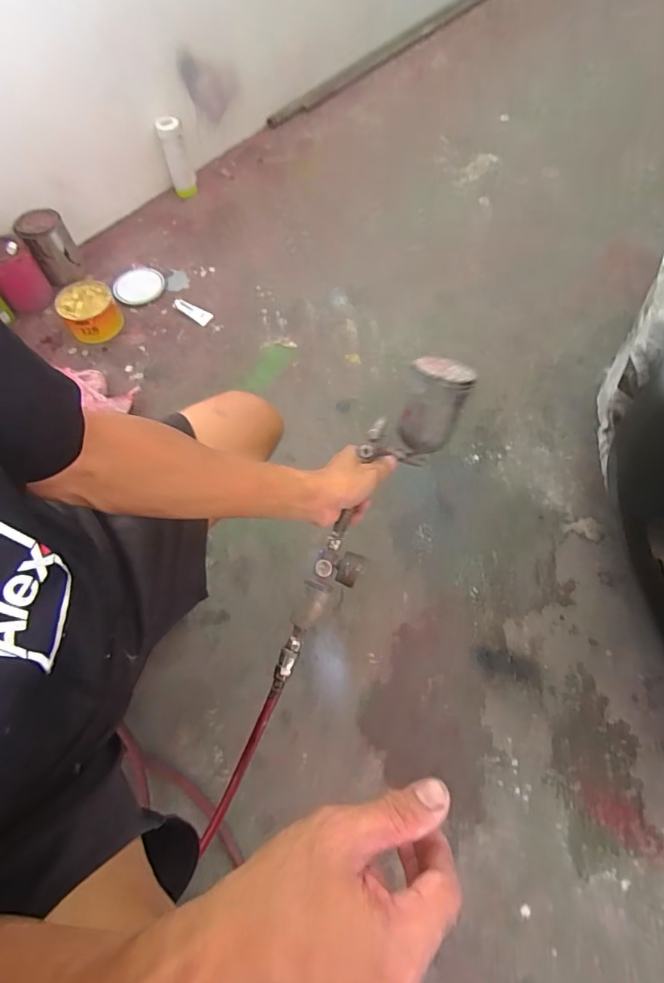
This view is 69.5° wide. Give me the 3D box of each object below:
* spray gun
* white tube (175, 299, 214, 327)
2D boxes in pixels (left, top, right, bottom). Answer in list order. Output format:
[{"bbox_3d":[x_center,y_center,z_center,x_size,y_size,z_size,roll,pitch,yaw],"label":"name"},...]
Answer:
[{"bbox_3d":[0.041,0.041,0.605,0.084,0.101,0.441,28,86,13],"label":"spray gun"},{"bbox_3d":[-0.329,-0.430,1.140,0.101,0.016,0.036,35,68,16],"label":"white tube"}]

